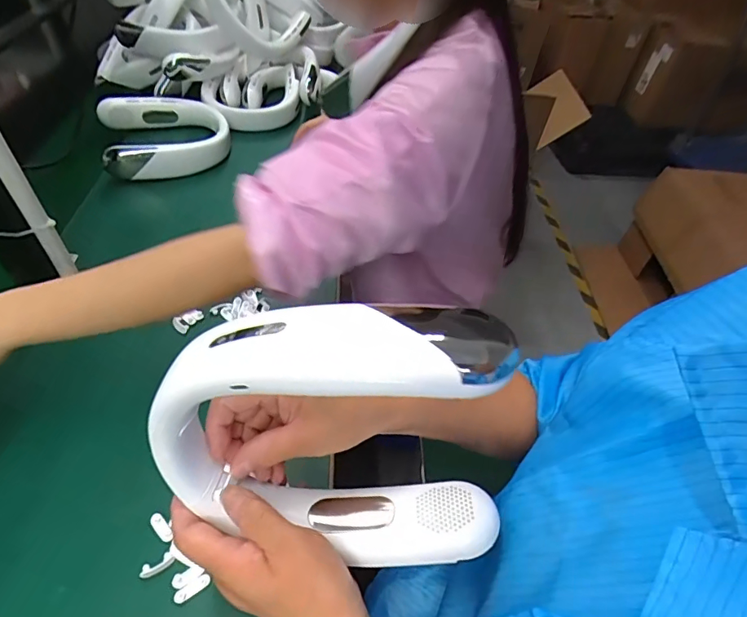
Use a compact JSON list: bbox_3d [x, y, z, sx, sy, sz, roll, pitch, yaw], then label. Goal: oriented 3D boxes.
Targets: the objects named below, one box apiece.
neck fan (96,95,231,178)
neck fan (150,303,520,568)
[{"bbox_3d":[-0.351,-0.293,0.784,0.193,0.062,0.185,-11,50,-16],"label":"neck fan"},{"bbox_3d":[-0.019,0.088,0.283,0.204,0.203,0.068,8,28,6],"label":"neck fan"}]

